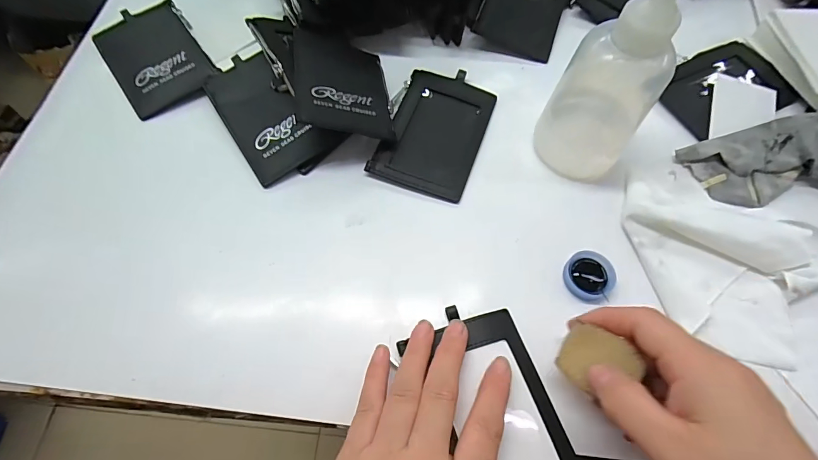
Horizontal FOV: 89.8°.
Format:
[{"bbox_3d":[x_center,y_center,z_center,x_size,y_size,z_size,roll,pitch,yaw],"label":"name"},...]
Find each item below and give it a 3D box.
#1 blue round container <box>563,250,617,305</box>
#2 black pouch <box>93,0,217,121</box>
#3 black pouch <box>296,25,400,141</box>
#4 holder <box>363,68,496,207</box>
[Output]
[{"bbox_3d":[0.118,0.031,0.267,0.030,0.011,0.033,0,64,0],"label":"blue round container"},{"bbox_3d":[-0.218,-0.152,0.353,0.074,0.015,0.118,-32,68,-15],"label":"black pouch"},{"bbox_3d":[-0.051,-0.117,0.320,0.073,0.006,0.122,4,52,-25],"label":"black pouch"},{"bbox_3d":[0.022,-0.078,0.323,0.071,0.008,0.114,19,65,9],"label":"holder"}]

